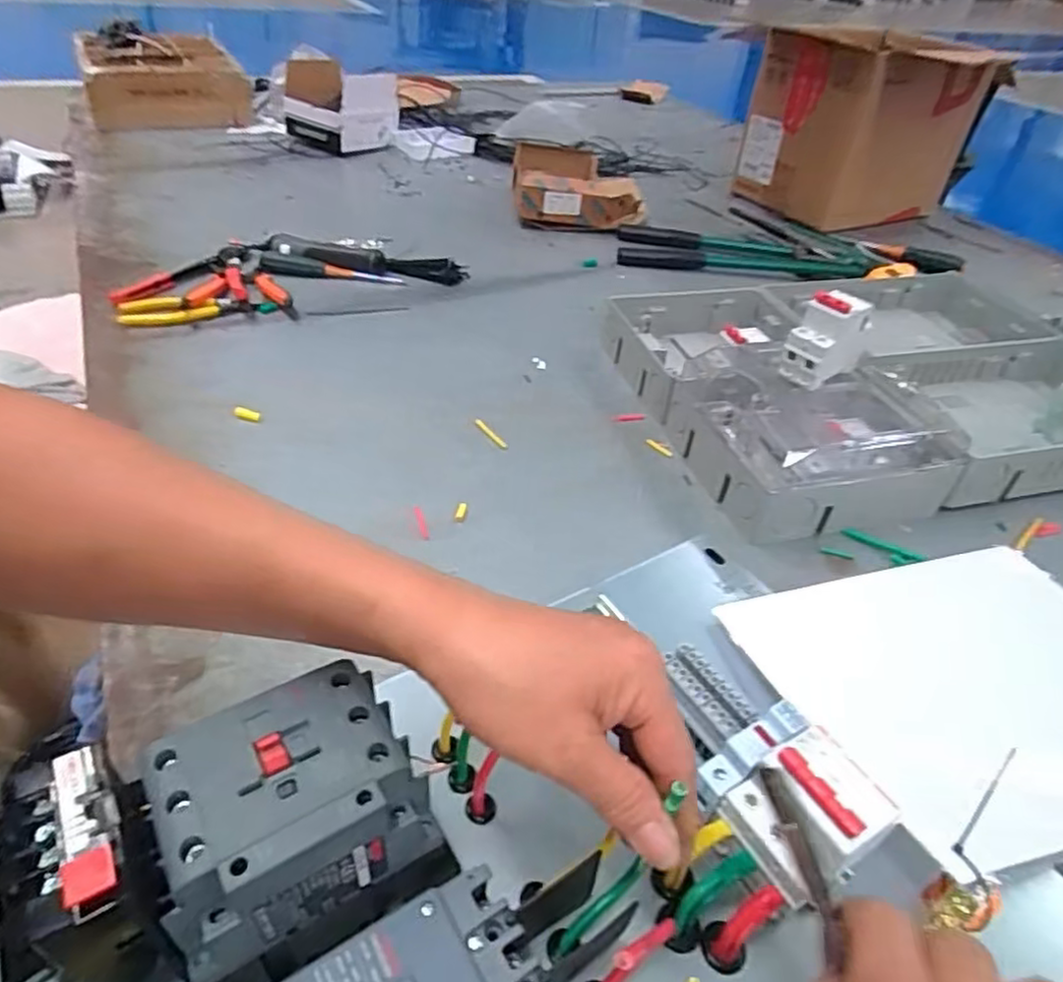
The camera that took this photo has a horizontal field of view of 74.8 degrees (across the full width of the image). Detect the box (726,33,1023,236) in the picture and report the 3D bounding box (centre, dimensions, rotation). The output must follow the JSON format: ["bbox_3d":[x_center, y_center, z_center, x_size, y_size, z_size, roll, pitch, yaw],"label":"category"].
[{"bbox_3d":[0.579,-0.640,1.229,0.325,0.283,0.242,-13,44,-21],"label":"box"}]

